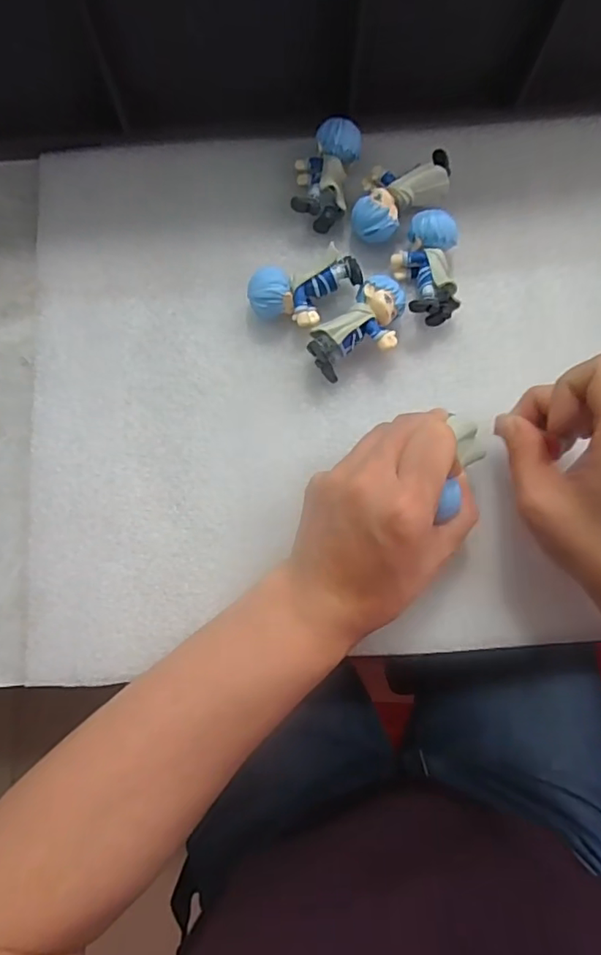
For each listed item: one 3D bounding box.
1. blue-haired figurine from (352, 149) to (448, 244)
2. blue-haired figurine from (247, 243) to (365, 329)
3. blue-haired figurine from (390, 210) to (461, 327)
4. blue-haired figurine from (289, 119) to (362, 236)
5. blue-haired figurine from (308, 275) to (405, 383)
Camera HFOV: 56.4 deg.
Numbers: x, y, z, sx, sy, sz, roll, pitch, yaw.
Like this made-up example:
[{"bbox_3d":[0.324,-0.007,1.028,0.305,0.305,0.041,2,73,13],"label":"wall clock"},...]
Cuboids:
[{"bbox_3d":[0.056,-0.165,0.330,0.064,0.027,0.036,-40,82,-7],"label":"blue-haired figurine"},{"bbox_3d":[0.003,-0.104,0.316,0.060,0.029,0.031,-25,80,-4],"label":"blue-haired figurine"},{"bbox_3d":[0.072,-0.119,0.322,0.034,0.027,0.057,0,80,0],"label":"blue-haired figurine"},{"bbox_3d":[0.014,-0.178,0.332,0.033,0.026,0.057,14,80,3],"label":"blue-haired figurine"},{"bbox_3d":[0.035,-0.080,0.313,0.034,0.027,0.059,43,82,7],"label":"blue-haired figurine"}]

